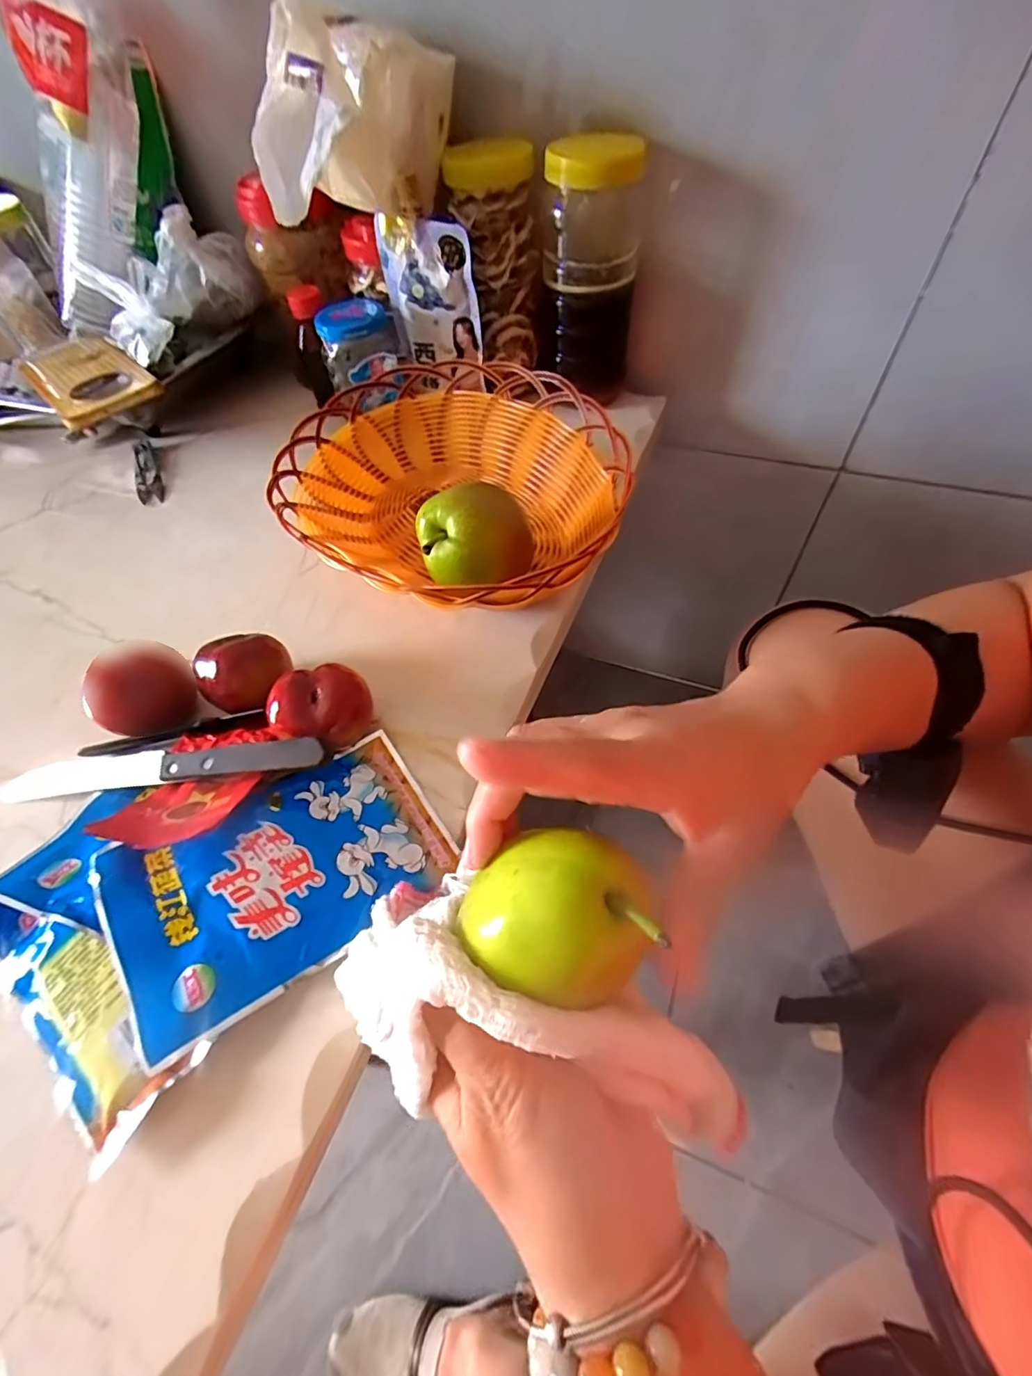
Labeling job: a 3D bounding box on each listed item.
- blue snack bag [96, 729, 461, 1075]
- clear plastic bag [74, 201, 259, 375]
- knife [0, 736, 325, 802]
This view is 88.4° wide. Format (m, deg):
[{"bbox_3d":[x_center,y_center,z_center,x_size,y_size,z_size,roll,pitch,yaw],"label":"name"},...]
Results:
[{"bbox_3d":[-0.106,0.082,0.250,0.140,0.011,0.093,-24,59,-29],"label":"blue snack bag"},{"bbox_3d":[-0.311,-0.351,0.475,0.084,0.075,0.148,17,58,16],"label":"clear plastic bag"},{"bbox_3d":[-0.194,0.042,0.283,0.206,0.007,0.021,-7,54,15],"label":"knife"}]

